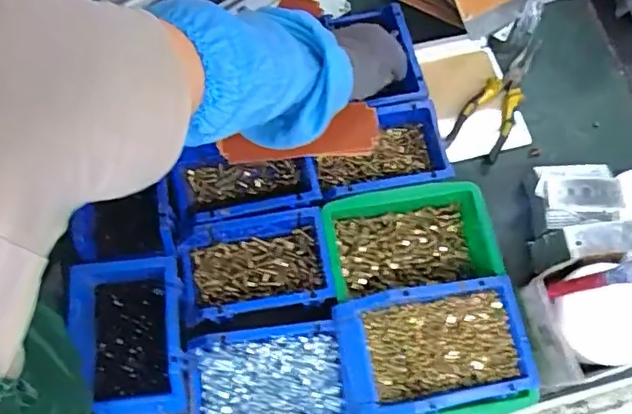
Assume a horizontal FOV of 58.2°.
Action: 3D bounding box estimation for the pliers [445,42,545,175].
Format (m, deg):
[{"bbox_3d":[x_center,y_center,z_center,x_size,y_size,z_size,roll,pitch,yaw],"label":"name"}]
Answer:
[{"bbox_3d":[0.236,-0.141,0.730,0.067,0.016,0.208,29,71,8],"label":"pliers"}]

